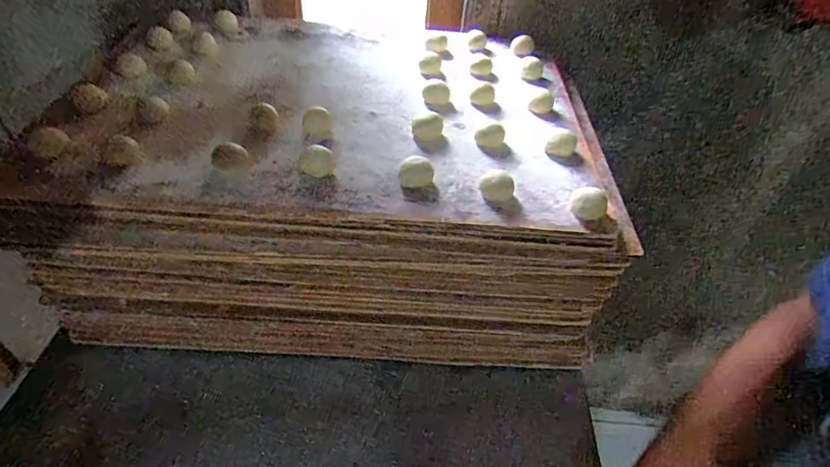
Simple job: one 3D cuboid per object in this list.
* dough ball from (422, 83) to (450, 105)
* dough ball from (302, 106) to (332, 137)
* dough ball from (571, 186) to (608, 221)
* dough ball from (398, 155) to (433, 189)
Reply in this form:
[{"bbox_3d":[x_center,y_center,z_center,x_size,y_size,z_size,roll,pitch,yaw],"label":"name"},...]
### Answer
[{"bbox_3d":[0.026,-0.170,0.569,0.032,0.018,0.026,5,45,0],"label":"dough ball"},{"bbox_3d":[-0.107,-0.120,0.515,0.030,0.018,0.038,-6,46,-10],"label":"dough ball"},{"bbox_3d":[0.161,-0.027,0.437,0.031,0.027,0.030,2,45,-2],"label":"dough ball"},{"bbox_3d":[0.002,-0.058,0.453,0.032,0.017,0.032,2,45,-2],"label":"dough ball"}]

